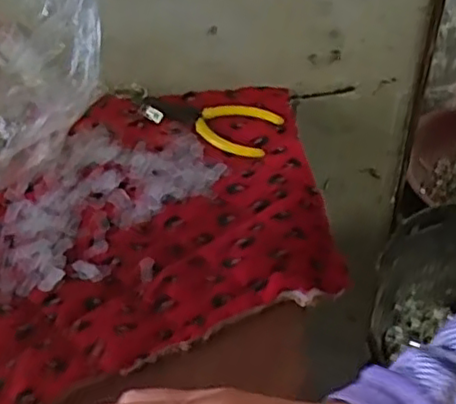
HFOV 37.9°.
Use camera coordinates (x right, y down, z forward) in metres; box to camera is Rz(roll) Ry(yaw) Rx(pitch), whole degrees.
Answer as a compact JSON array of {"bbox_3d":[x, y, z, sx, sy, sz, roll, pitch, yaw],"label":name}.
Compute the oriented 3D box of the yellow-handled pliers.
[{"bbox_3d":[-0.018,-0.065,0.528,0.114,0.014,0.051,17,51,18],"label":"yellow-handled pliers"}]

